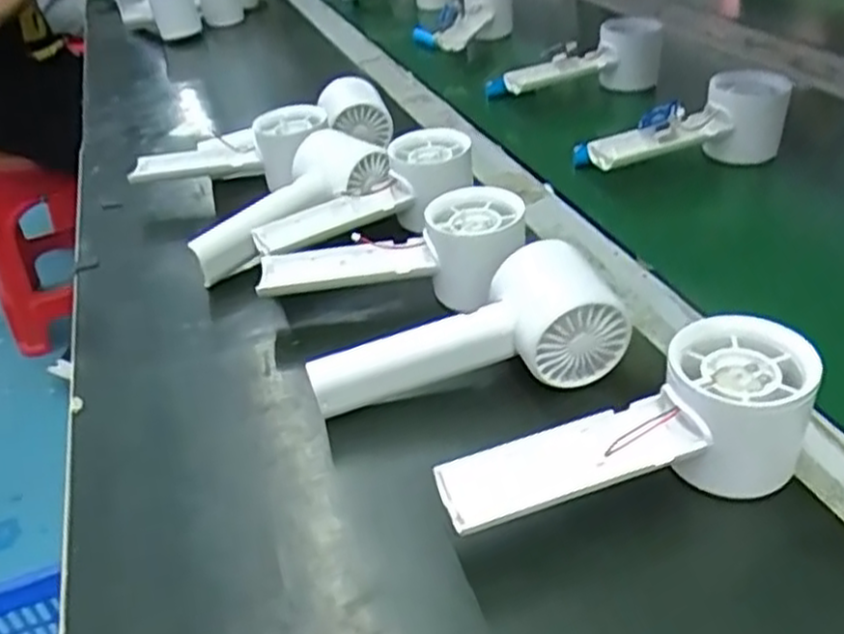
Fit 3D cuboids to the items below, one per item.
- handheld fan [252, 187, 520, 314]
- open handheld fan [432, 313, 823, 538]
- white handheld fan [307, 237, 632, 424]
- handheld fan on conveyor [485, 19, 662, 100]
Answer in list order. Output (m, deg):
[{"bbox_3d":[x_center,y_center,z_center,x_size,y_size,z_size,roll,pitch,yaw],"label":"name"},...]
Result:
[{"bbox_3d":[-0.017,-0.033,0.456,0.155,0.056,0.061,-5,35,3],"label":"handheld fan"},{"bbox_3d":[0.085,0.051,0.321,0.163,0.055,0.056,-11,35,-7],"label":"open handheld fan"},{"bbox_3d":[0.023,0.009,0.394,0.159,0.051,0.060,-7,35,-1],"label":"white handheld fan"},{"bbox_3d":[0.148,-0.250,0.749,0.165,0.058,0.065,-13,35,-9],"label":"handheld fan on conveyor"}]

